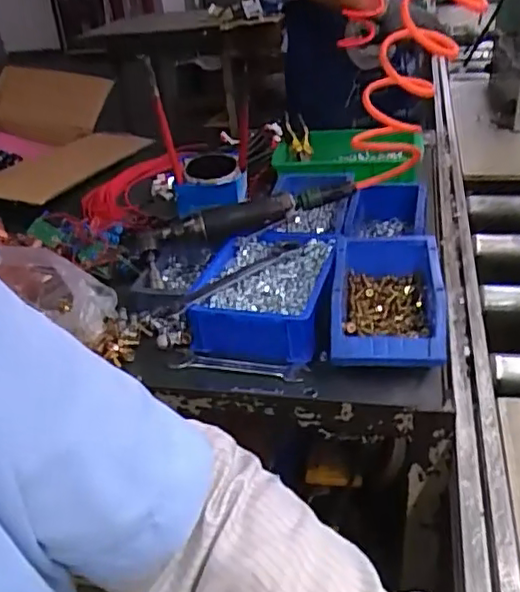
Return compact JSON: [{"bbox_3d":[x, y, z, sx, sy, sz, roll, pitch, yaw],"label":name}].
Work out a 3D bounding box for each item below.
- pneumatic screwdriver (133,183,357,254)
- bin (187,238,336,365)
[{"bbox_3d":[-0.018,-0.097,0.801,0.289,0.056,0.035,-9,31,-4],"label":"pneumatic screwdriver"},{"bbox_3d":[0.009,0.004,0.746,0.147,0.083,0.187,5,33,18],"label":"bin"}]

